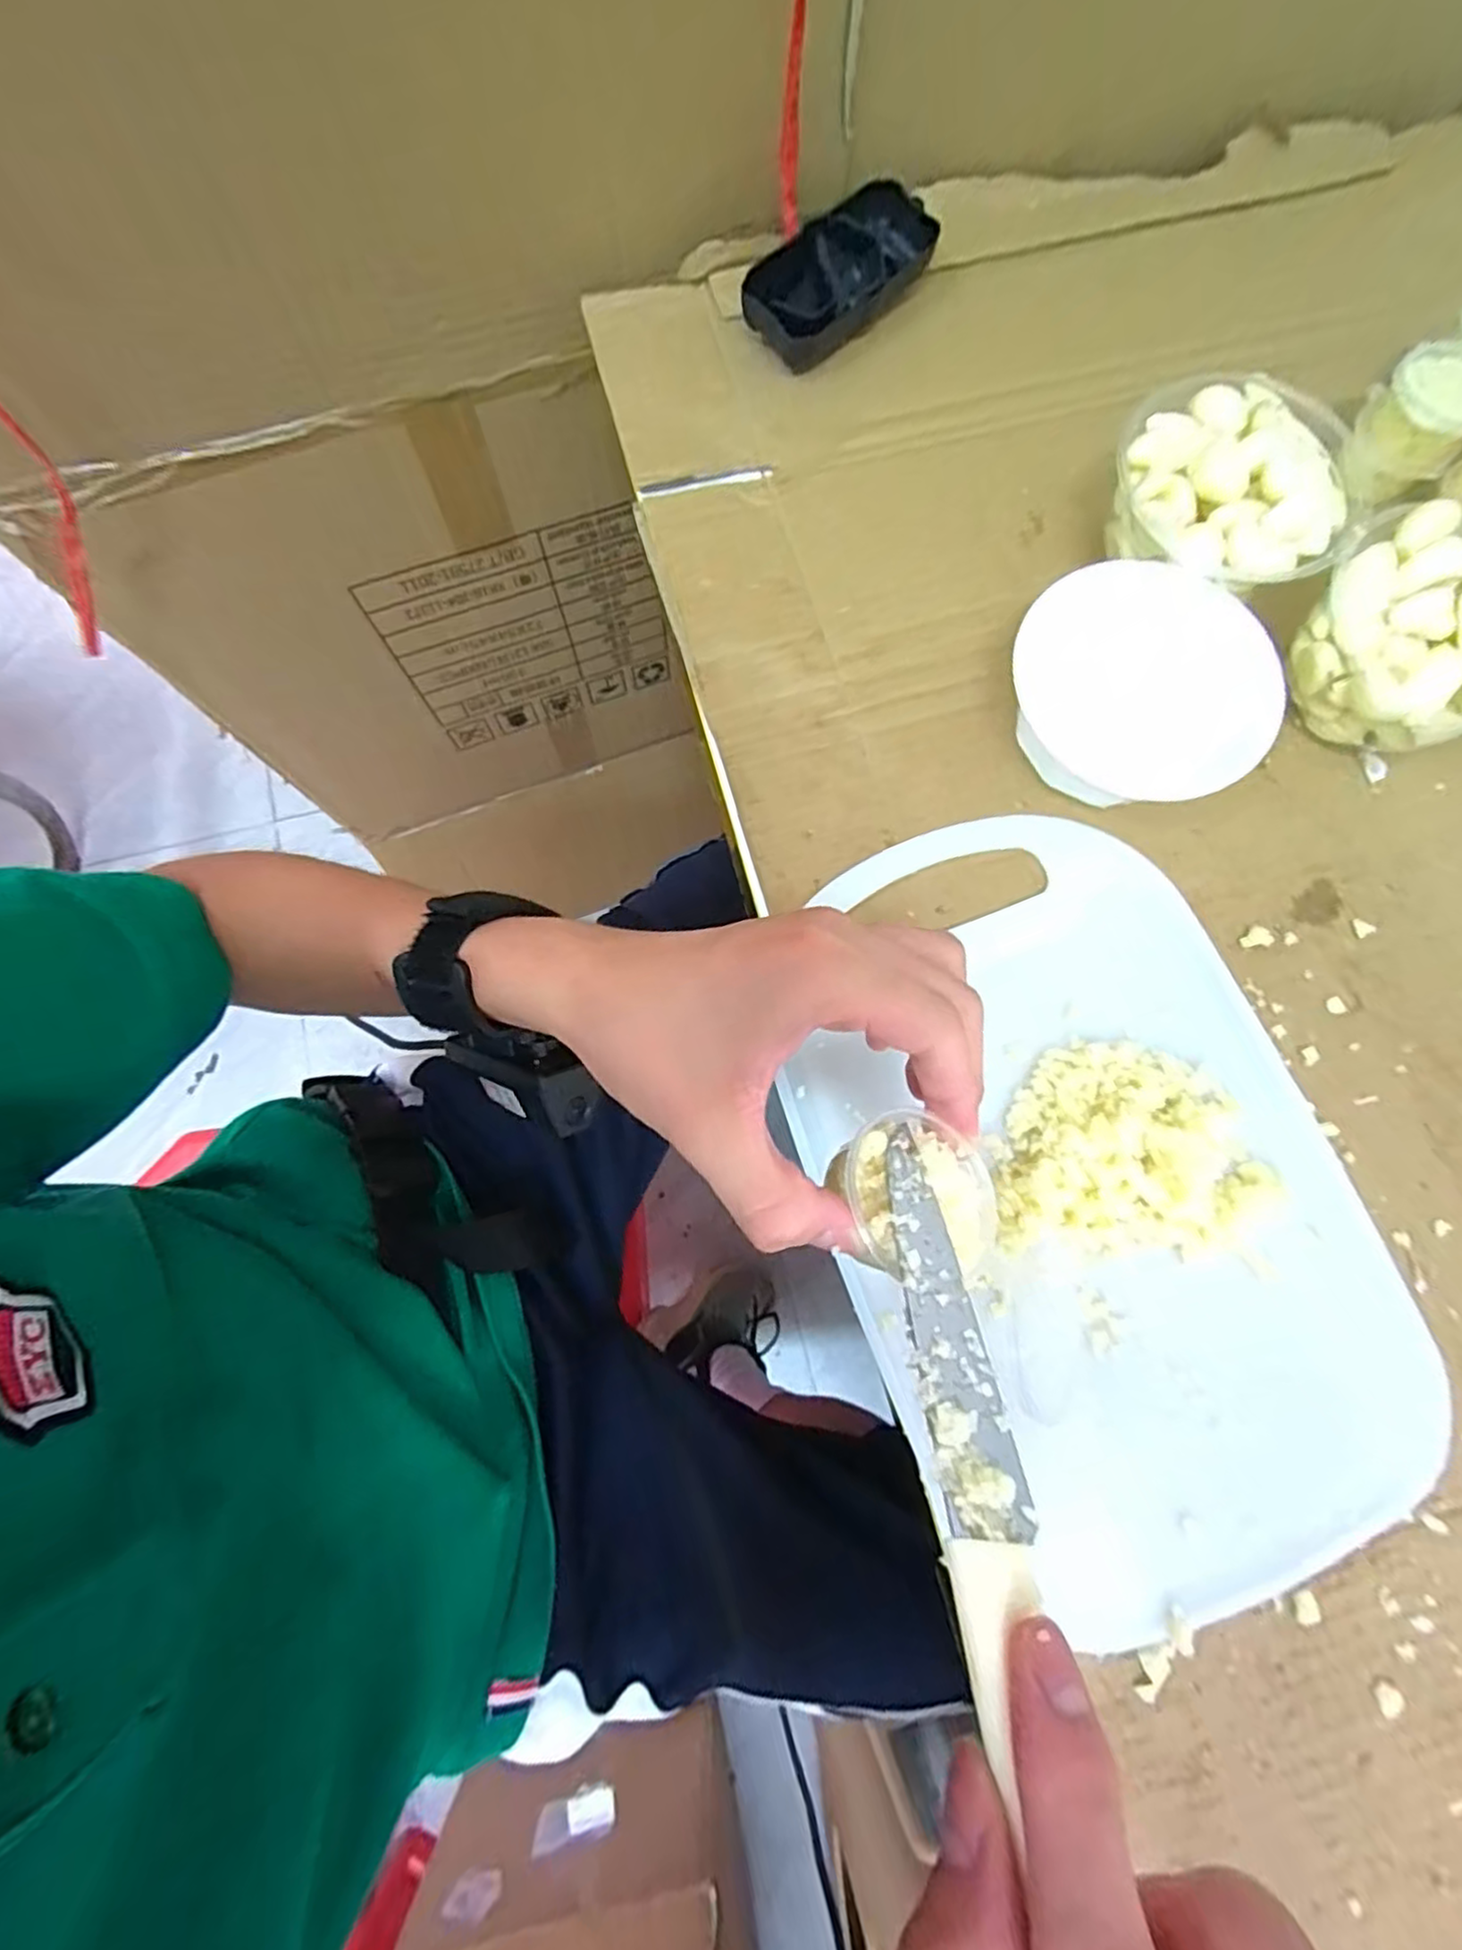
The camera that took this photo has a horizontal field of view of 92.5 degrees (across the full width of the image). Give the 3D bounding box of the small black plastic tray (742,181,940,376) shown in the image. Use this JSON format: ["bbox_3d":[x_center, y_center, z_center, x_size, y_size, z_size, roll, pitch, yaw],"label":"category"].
[{"bbox_3d":[0.059,-0.380,0.382,0.113,0.032,0.047,-41,81,-8],"label":"small black plastic tray"}]

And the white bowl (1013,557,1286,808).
[{"bbox_3d":[0.183,-0.125,0.321,0.102,0.046,0.106,0,77,0],"label":"white bowl"}]

